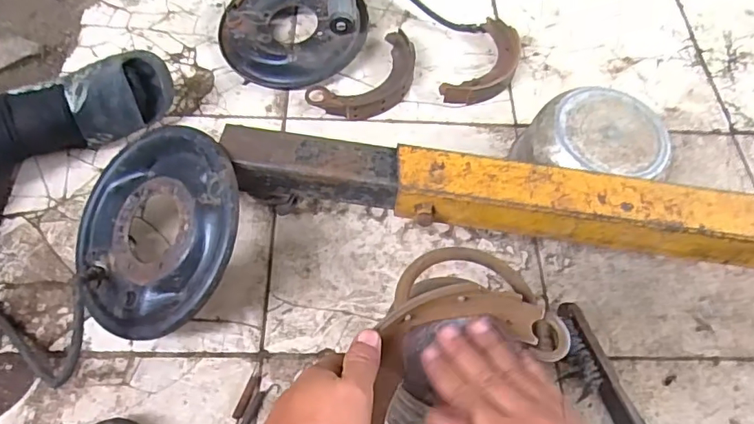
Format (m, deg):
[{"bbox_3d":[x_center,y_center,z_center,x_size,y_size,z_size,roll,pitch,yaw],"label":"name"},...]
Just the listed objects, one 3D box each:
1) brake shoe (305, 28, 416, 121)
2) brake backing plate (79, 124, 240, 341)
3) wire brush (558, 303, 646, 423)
[{"bbox_3d":[-0.007,-0.231,0.910,0.215,0.034,0.116,-39,71,-20],"label":"brake shoe"},{"bbox_3d":[-0.280,0.022,0.662,0.255,0.031,0.259,-6,75,24],"label":"brake backing plate"},{"bbox_3d":[0.300,0.237,0.685,0.051,0.043,0.232,-18,66,-12],"label":"wire brush"}]

